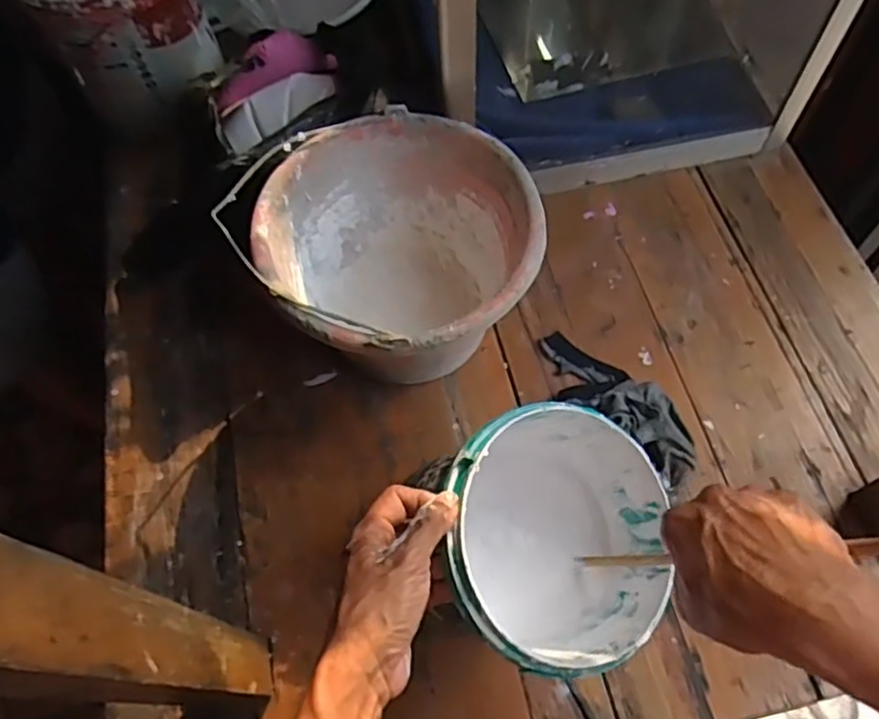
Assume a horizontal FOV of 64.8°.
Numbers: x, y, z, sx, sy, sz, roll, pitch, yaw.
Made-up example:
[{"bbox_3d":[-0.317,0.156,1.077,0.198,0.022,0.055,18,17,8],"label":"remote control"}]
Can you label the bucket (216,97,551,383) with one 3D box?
[{"bbox_3d":[-0.039,-0.082,0.655,0.235,0.165,0.245,-1,63,2],"label":"bucket"}]

